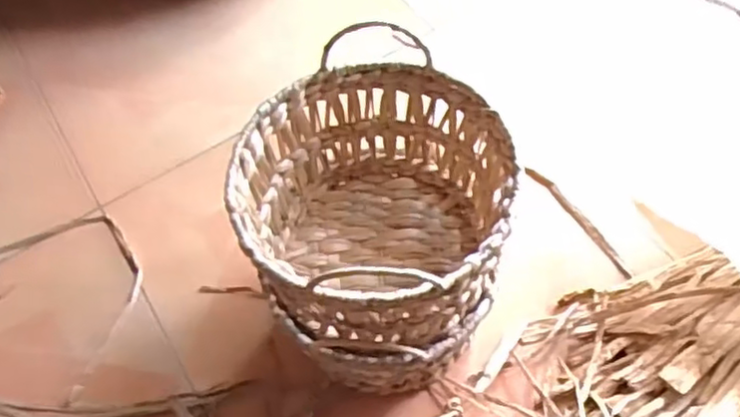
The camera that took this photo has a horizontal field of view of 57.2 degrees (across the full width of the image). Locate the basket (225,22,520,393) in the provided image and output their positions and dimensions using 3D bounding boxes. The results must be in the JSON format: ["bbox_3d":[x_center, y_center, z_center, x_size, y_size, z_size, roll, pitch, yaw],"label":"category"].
[{"bbox_3d":[0.010,0.046,0.738,0.249,0.307,0.255,14,60,13],"label":"basket"}]

